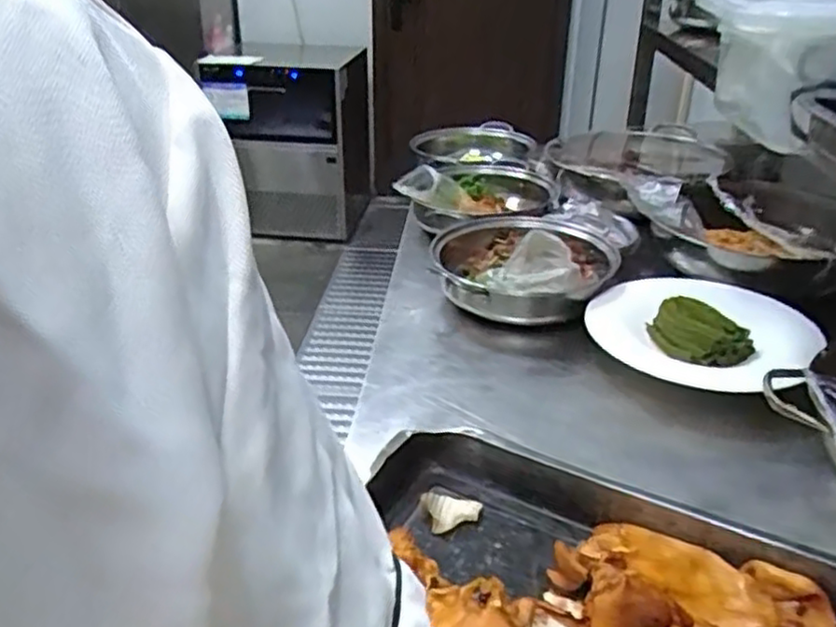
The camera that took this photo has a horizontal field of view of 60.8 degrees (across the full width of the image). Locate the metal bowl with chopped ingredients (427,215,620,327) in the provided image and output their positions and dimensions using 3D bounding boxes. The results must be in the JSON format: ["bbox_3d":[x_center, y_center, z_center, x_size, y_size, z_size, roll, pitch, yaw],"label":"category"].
[{"bbox_3d":[0.170,-0.077,1.099,0.282,0.107,0.296,4,29,6],"label":"metal bowl with chopped ingredients"}]

